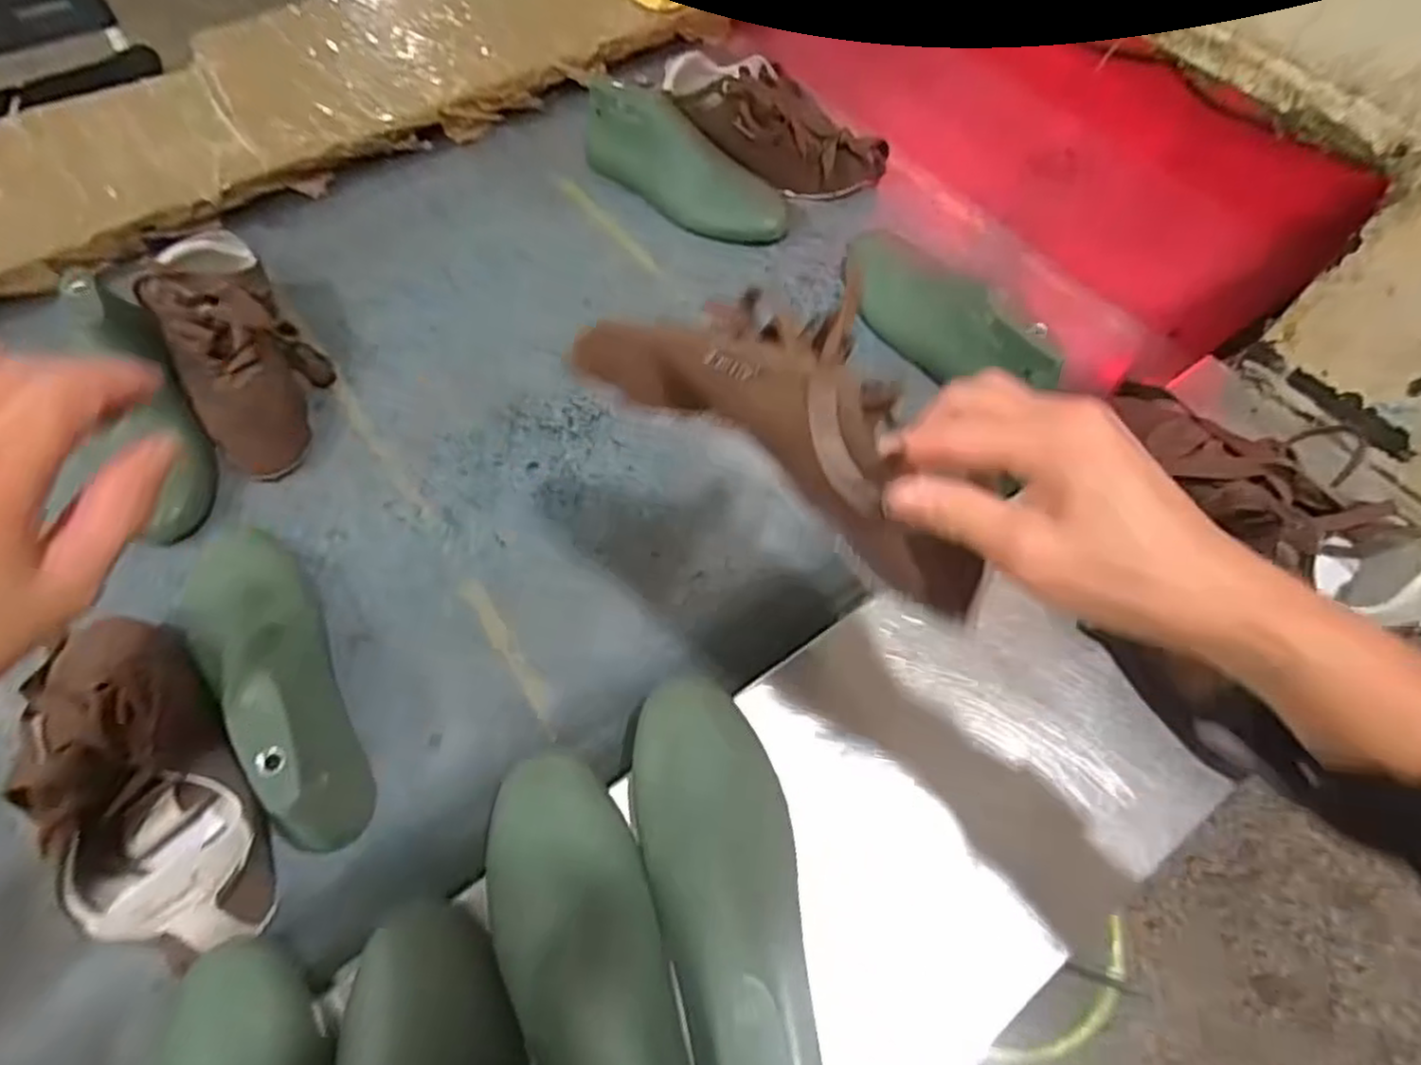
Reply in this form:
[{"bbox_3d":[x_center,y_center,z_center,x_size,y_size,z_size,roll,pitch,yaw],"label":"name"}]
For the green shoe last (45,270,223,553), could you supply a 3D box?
[{"bbox_3d":[-0.485,-0.109,0.617,0.069,0.090,0.260,-19,62,-10],"label":"green shoe last"}]

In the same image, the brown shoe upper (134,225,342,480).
[{"bbox_3d":[-0.423,-0.168,0.647,0.110,0.060,0.252,-26,78,-14],"label":"brown shoe upper"}]

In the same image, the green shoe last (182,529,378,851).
[{"bbox_3d":[-0.288,0.096,0.497,0.069,0.087,0.242,-32,65,-16],"label":"green shoe last"}]

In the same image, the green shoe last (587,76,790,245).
[{"bbox_3d":[-0.044,-0.386,0.771,0.267,0.088,0.070,35,66,4],"label":"green shoe last"}]

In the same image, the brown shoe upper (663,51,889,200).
[{"bbox_3d":[0.066,-0.448,0.791,0.254,0.067,0.107,32,65,1],"label":"brown shoe upper"}]

